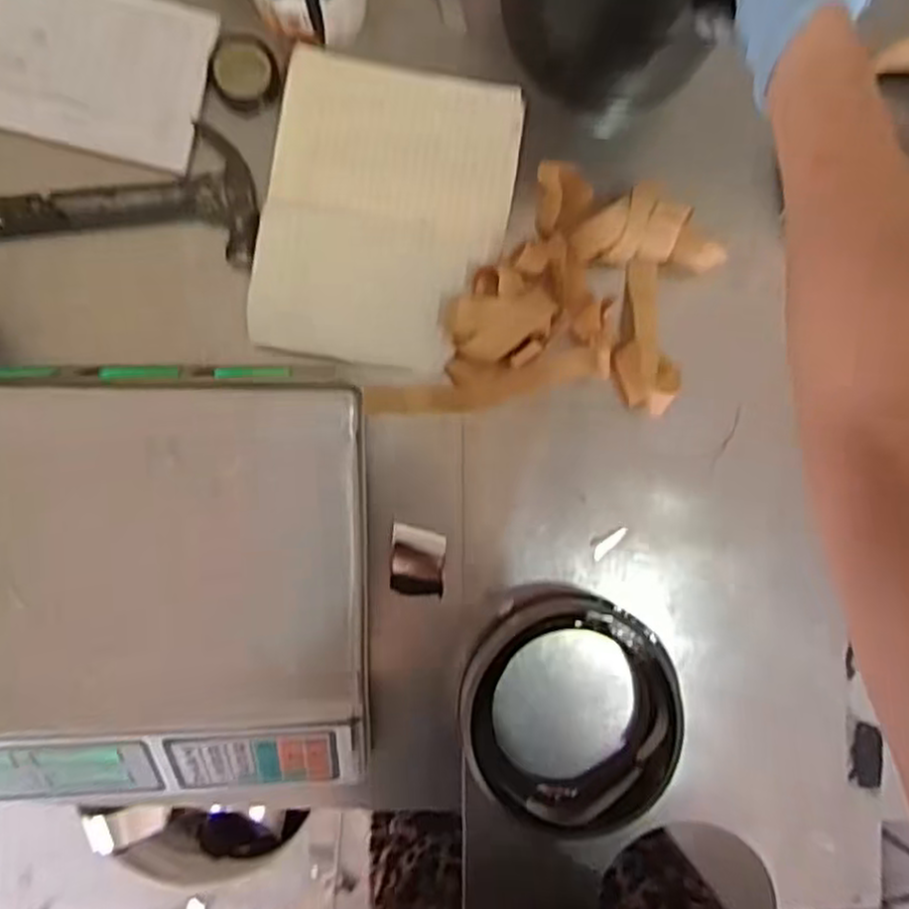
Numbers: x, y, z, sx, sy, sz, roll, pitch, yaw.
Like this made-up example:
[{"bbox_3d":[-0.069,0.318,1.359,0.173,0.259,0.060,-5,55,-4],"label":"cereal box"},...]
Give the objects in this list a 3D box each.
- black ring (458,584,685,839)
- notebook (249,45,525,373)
[{"bbox_3d":[0.092,0.211,0.612,0.175,0.048,0.184,20,89,-4],"label":"black ring"},{"bbox_3d":[-0.055,-0.197,0.616,0.191,0.019,0.241,9,89,-4],"label":"notebook"}]

